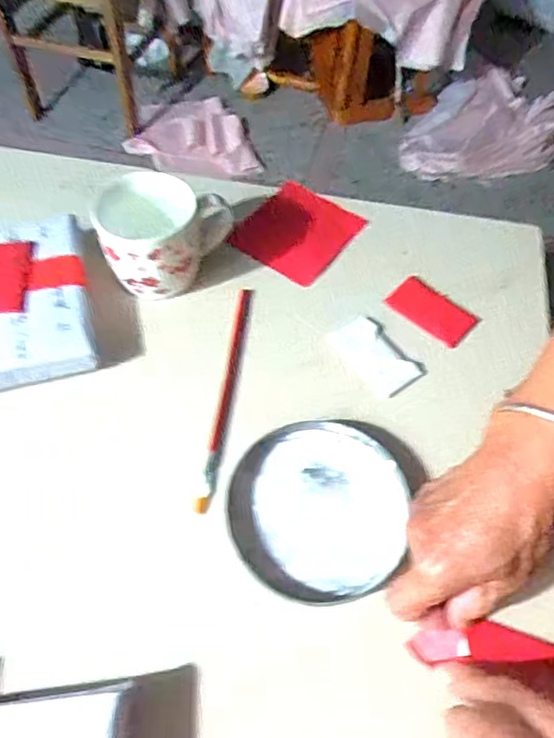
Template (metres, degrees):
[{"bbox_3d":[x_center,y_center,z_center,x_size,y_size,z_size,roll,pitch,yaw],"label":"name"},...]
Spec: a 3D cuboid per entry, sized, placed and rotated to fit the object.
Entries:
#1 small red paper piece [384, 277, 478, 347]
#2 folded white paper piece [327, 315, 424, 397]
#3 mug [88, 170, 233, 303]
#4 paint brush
[{"bbox_3d":[0.138,-0.052,0.505,0.074,0.005,0.045,38,63,18],"label":"small red paper piece"},{"bbox_3d":[0.082,-0.012,0.478,0.043,0.004,0.077,-32,64,-18],"label":"folded white paper piece"},{"bbox_3d":[-0.095,-0.117,0.494,0.113,0.078,0.088,-13,60,-8],"label":"mug"},{"bbox_3d":[-0.040,0.016,0.455,0.011,0.004,0.202,8,59,4],"label":"paint brush"}]

